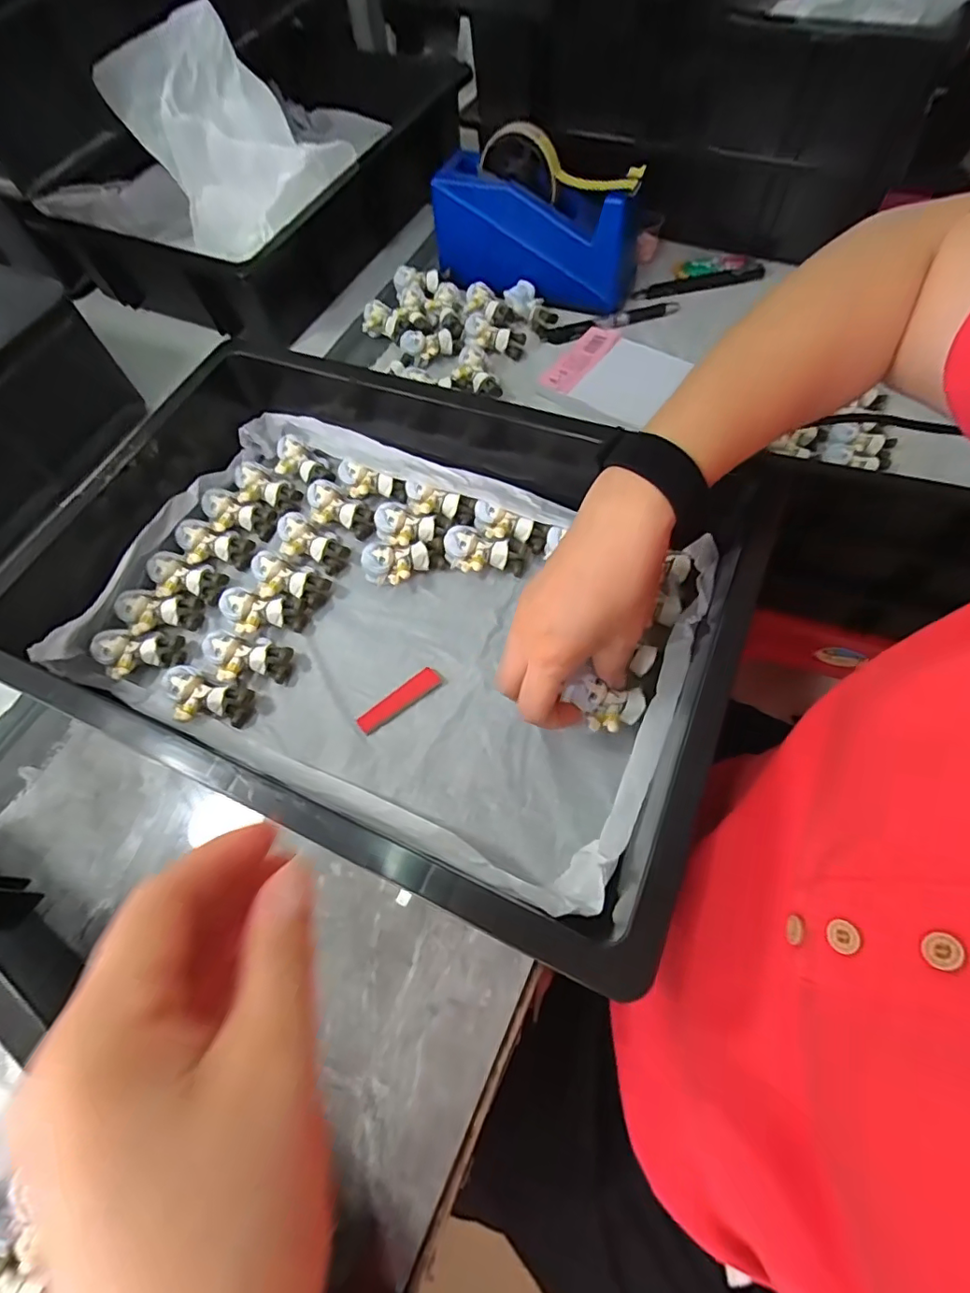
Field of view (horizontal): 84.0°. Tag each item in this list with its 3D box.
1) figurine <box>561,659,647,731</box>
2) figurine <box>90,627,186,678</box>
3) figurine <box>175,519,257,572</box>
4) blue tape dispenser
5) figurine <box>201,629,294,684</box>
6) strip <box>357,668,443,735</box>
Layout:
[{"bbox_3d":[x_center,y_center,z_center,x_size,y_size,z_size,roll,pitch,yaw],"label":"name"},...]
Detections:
[{"bbox_3d":[0.075,0.036,0.331,0.046,0.019,0.031,10,65,4],"label":"figurine"},{"bbox_3d":[-0.248,0.006,0.385,0.053,0.019,0.036,1,64,5],"label":"figurine"},{"bbox_3d":[-0.214,-0.078,0.426,0.052,0.023,0.035,14,65,11],"label":"figurine"},{"bbox_3d":[0.045,-0.404,0.514,0.200,0.112,0.064,17,66,13],"label":"blue tape dispenser"},{"bbox_3d":[-0.167,0.009,0.378,0.058,0.019,0.035,15,64,-8],"label":"figurine"},{"bbox_3d":[-0.059,0.037,0.375,0.063,0.004,0.016,-36,66,-13],"label":"strip"}]

